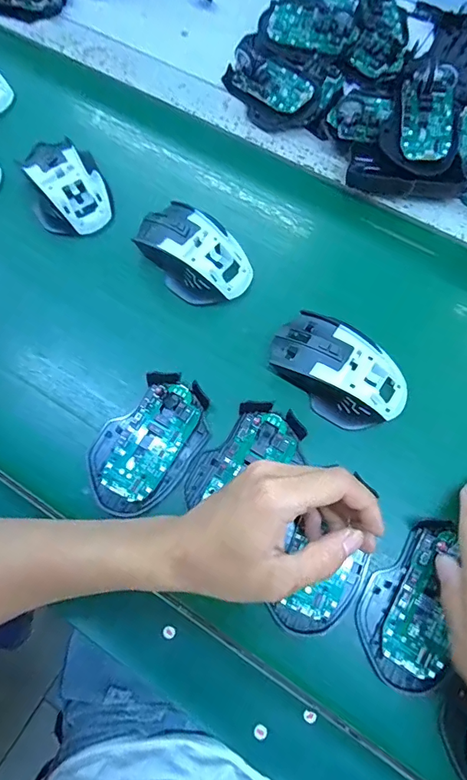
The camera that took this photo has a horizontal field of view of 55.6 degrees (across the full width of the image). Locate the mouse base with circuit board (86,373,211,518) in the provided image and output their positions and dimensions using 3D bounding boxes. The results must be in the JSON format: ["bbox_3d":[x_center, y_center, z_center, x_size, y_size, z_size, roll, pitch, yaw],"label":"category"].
[{"bbox_3d":[-0.068,0.042,0.355,0.073,0.016,0.116,35,75,12],"label":"mouse base with circuit board"}]

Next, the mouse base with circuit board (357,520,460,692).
[{"bbox_3d":[0.126,0.148,0.313,0.060,0.017,0.112,19,77,8],"label":"mouse base with circuit board"}]

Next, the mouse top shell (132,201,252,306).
[{"bbox_3d":[-0.040,-0.126,0.403,0.113,0.038,0.066,38,76,13],"label":"mouse top shell"}]

